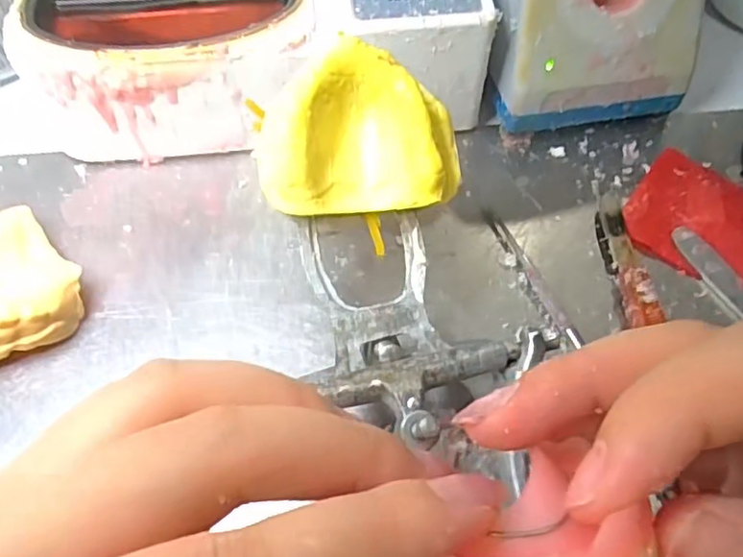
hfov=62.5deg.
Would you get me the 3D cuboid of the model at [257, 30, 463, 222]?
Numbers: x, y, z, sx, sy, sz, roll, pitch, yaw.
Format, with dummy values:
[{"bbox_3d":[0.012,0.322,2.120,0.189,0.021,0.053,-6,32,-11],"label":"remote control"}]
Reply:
[{"bbox_3d":[-0.004,-0.046,0.193,0.060,0.026,0.049,-5,94,-4],"label":"model"}]

